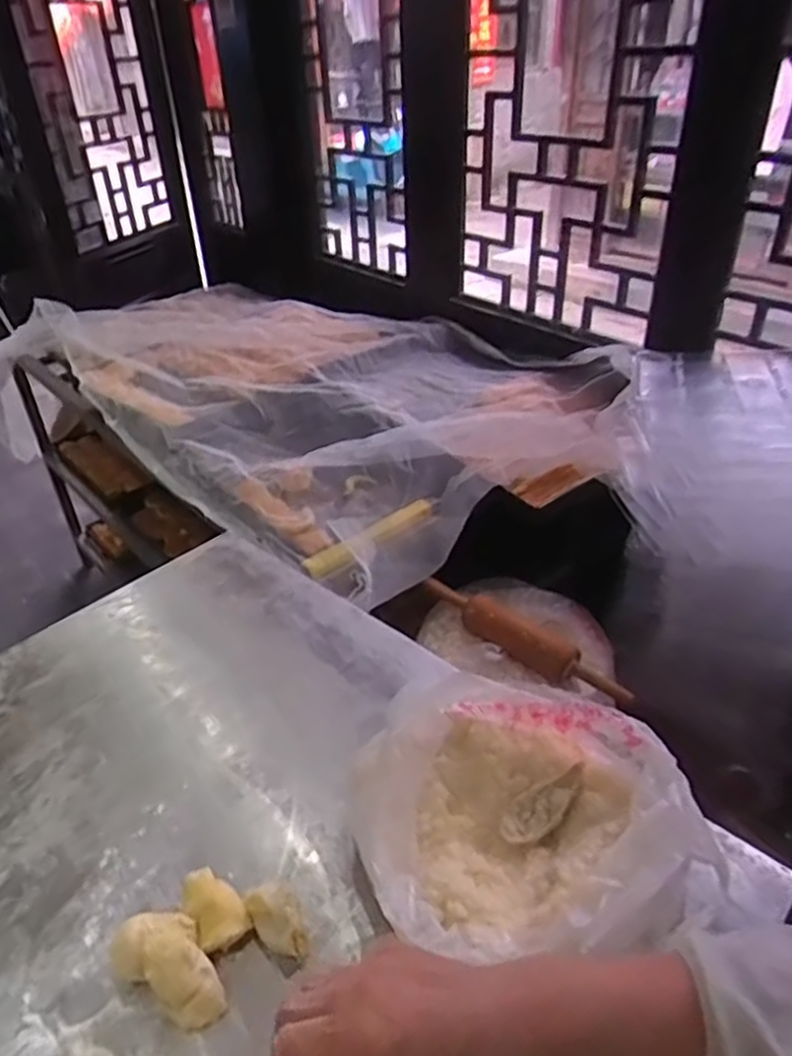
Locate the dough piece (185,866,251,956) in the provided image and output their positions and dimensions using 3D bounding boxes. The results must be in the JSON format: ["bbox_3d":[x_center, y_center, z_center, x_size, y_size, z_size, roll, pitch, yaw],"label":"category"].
[{"bbox_3d":[-0.147,0.310,0.568,0.040,0.027,0.066,-23,40,-27],"label":"dough piece"}]

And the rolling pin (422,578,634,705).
[{"bbox_3d":[0.170,0.149,0.971,0.318,0.056,0.056,28,45,35],"label":"rolling pin"}]

